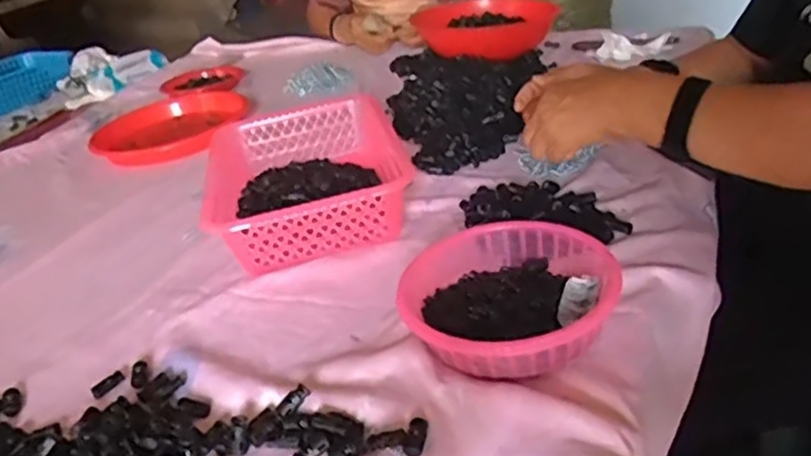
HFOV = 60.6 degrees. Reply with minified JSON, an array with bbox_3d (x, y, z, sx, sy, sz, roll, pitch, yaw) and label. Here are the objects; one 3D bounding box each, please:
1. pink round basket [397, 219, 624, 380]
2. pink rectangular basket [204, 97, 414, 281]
[{"bbox_3d":[0.081,0.056,0.570,0.173,0.049,0.166,-9,29,5],"label":"pink round basket"},{"bbox_3d":[-0.115,-0.056,0.820,0.217,0.084,0.282,-13,30,-5],"label":"pink rectangular basket"}]

